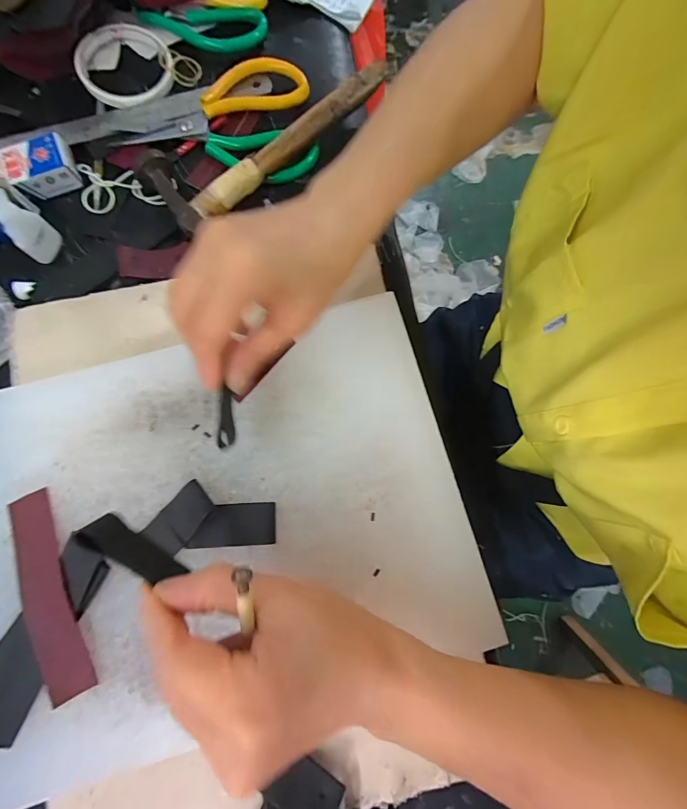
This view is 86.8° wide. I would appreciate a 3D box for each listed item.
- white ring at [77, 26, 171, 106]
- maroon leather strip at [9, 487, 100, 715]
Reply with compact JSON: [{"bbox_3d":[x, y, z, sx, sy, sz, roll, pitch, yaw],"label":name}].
[{"bbox_3d":[-0.209,-0.332,0.348,0.082,0.018,0.088,1,79,-3],"label":"white ring"},{"bbox_3d":[-0.190,0.120,0.232,0.029,0.005,0.126,-22,81,-7],"label":"maroon leather strip"}]

